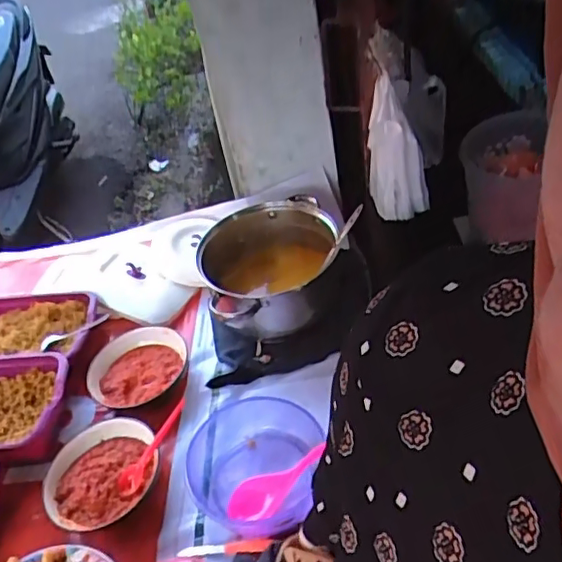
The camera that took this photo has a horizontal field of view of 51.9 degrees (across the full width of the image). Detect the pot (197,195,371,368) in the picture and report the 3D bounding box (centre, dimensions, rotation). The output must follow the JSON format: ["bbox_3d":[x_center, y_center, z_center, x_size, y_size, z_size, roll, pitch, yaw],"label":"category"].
[{"bbox_3d":[0.002,0.008,1.006,0.279,0.154,0.271,-3,42,9],"label":"pot"}]

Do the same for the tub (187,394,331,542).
[{"bbox_3d":[-0.041,0.264,0.830,0.185,0.066,0.197,1,43,14],"label":"tub"}]

